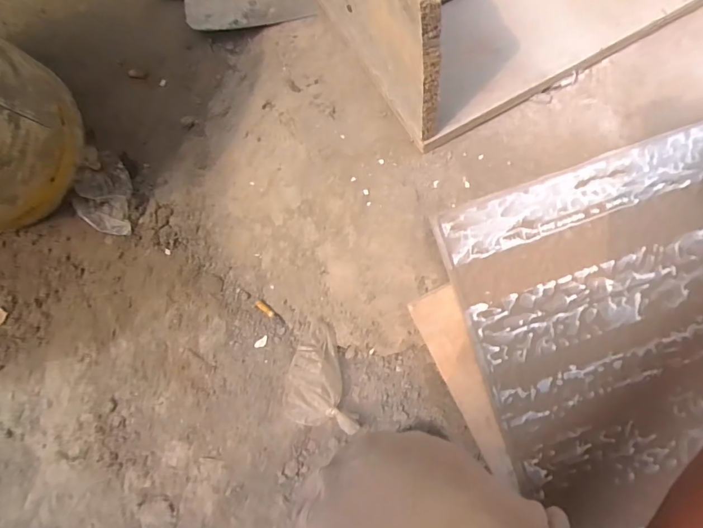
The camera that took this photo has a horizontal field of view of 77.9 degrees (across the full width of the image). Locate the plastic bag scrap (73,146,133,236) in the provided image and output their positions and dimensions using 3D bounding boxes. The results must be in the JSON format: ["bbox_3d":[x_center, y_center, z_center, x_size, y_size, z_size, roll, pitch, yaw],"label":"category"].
[{"bbox_3d":[-0.368,-0.105,0.644,0.076,0.019,0.123,-2,94,-2],"label":"plastic bag scrap"}]

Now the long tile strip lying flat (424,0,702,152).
[{"bbox_3d":[0.308,-0.328,0.515,0.536,0.024,0.162,-27,69,0],"label":"long tile strip lying flat"}]

